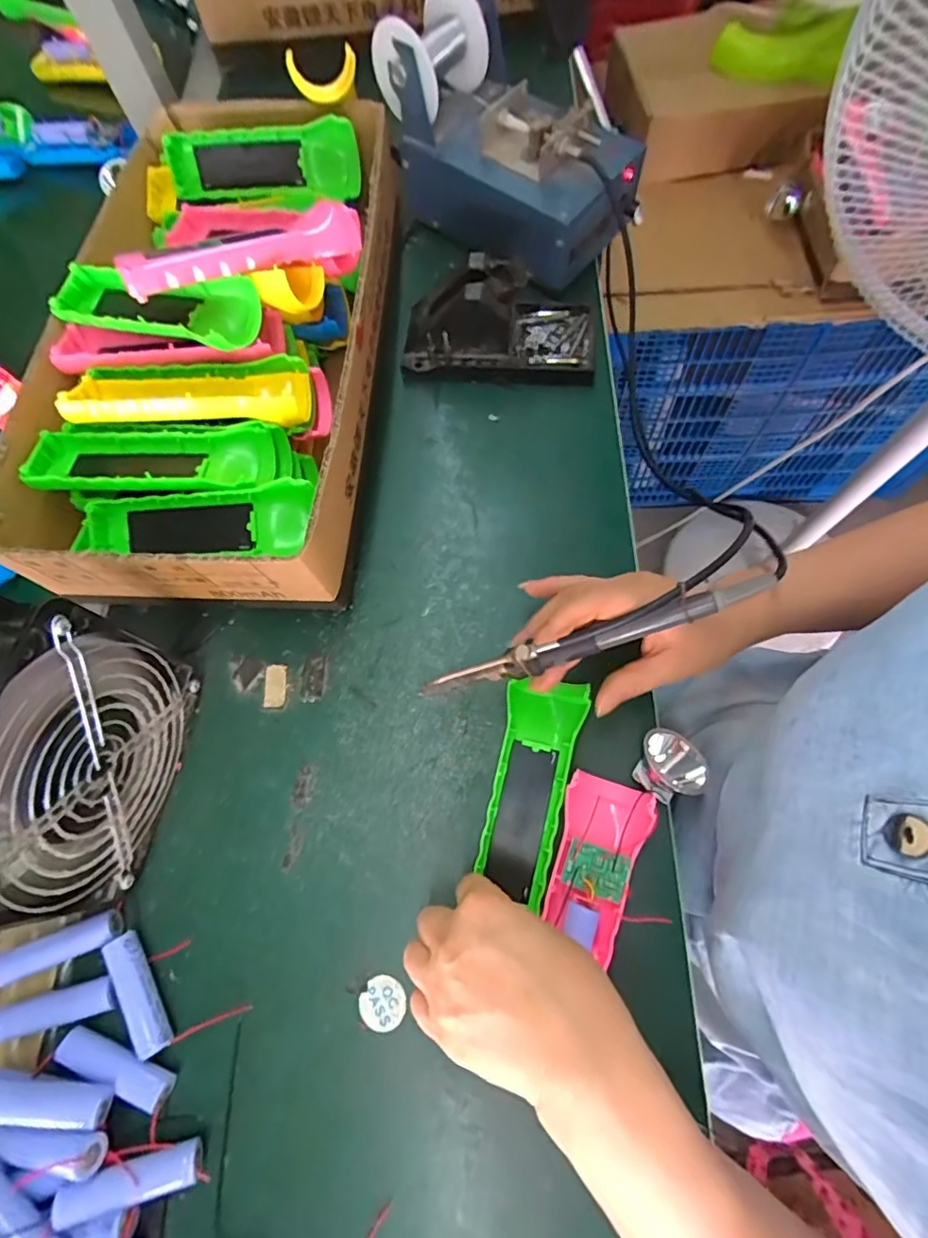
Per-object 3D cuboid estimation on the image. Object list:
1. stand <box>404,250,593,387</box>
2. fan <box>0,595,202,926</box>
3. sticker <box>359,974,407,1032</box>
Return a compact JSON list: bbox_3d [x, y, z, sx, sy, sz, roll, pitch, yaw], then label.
[{"bbox_3d":[0.030,-0.242,0.438,0.153,0.080,0.075,3,72,4],"label":"stand"},{"bbox_3d":[-0.222,0.075,0.292,0.062,0.145,0.144,9,73,6],"label":"fan"},{"bbox_3d":[-0.048,0.224,0.317,0.025,0.004,0.027,0,67,1],"label":"sticker"}]

